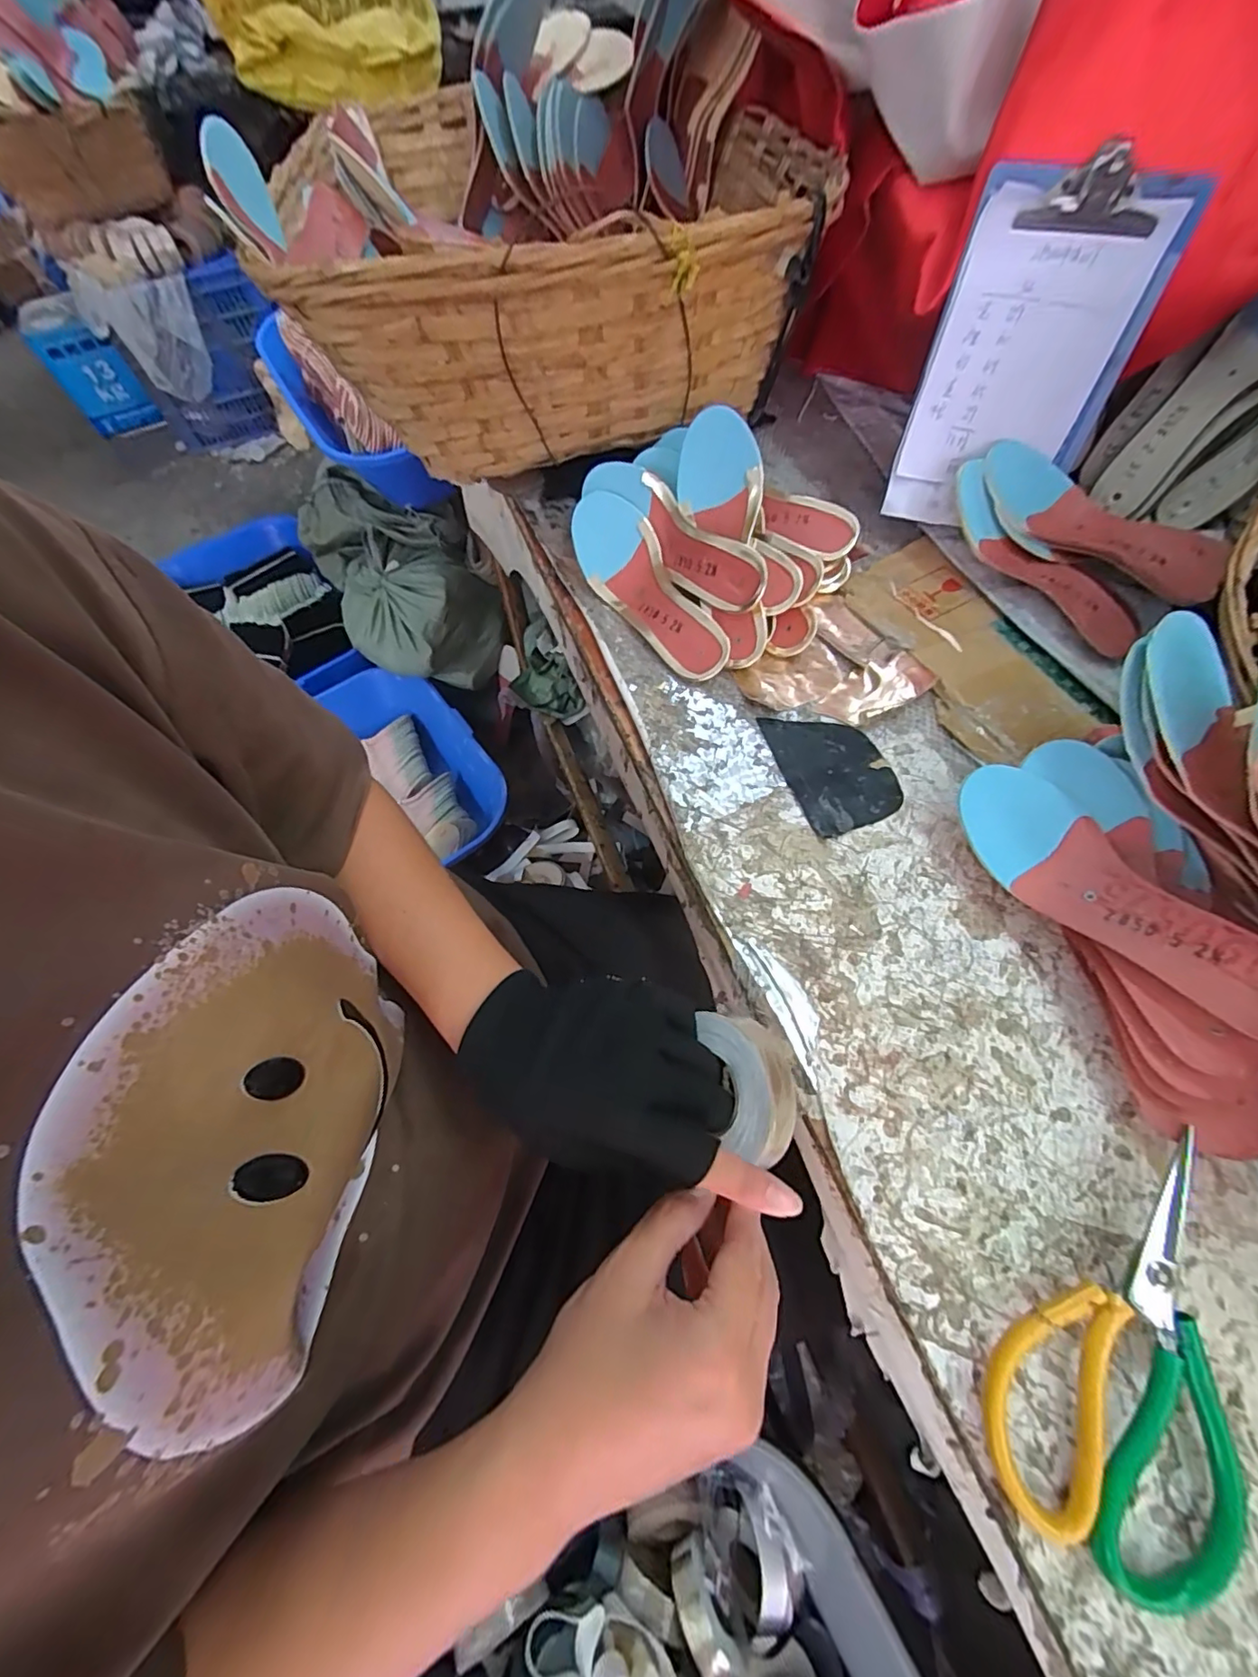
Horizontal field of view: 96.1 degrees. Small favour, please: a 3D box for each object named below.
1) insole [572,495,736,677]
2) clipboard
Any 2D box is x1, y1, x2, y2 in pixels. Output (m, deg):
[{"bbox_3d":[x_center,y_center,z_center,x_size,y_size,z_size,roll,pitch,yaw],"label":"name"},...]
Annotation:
[{"bbox_3d":[0.014,-0.217,0.492,0.067,0.023,0.199,-38,72,19],"label":"insole"},{"bbox_3d":[0.303,-0.360,0.438,0.136,0.208,0.021,14,48,10],"label":"clipboard"}]

